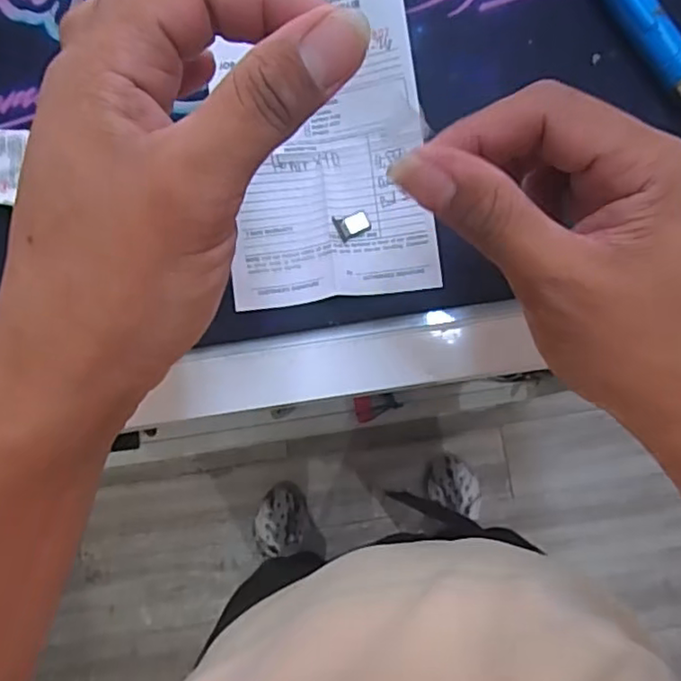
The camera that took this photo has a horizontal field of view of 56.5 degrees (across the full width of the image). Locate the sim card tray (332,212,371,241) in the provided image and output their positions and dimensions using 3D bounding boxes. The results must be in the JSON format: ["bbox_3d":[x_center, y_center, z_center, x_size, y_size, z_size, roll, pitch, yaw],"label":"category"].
[{"bbox_3d":[0.006,-0.059,0.316,0.016,0.004,0.012,-27,83,-3],"label":"sim card tray"}]

